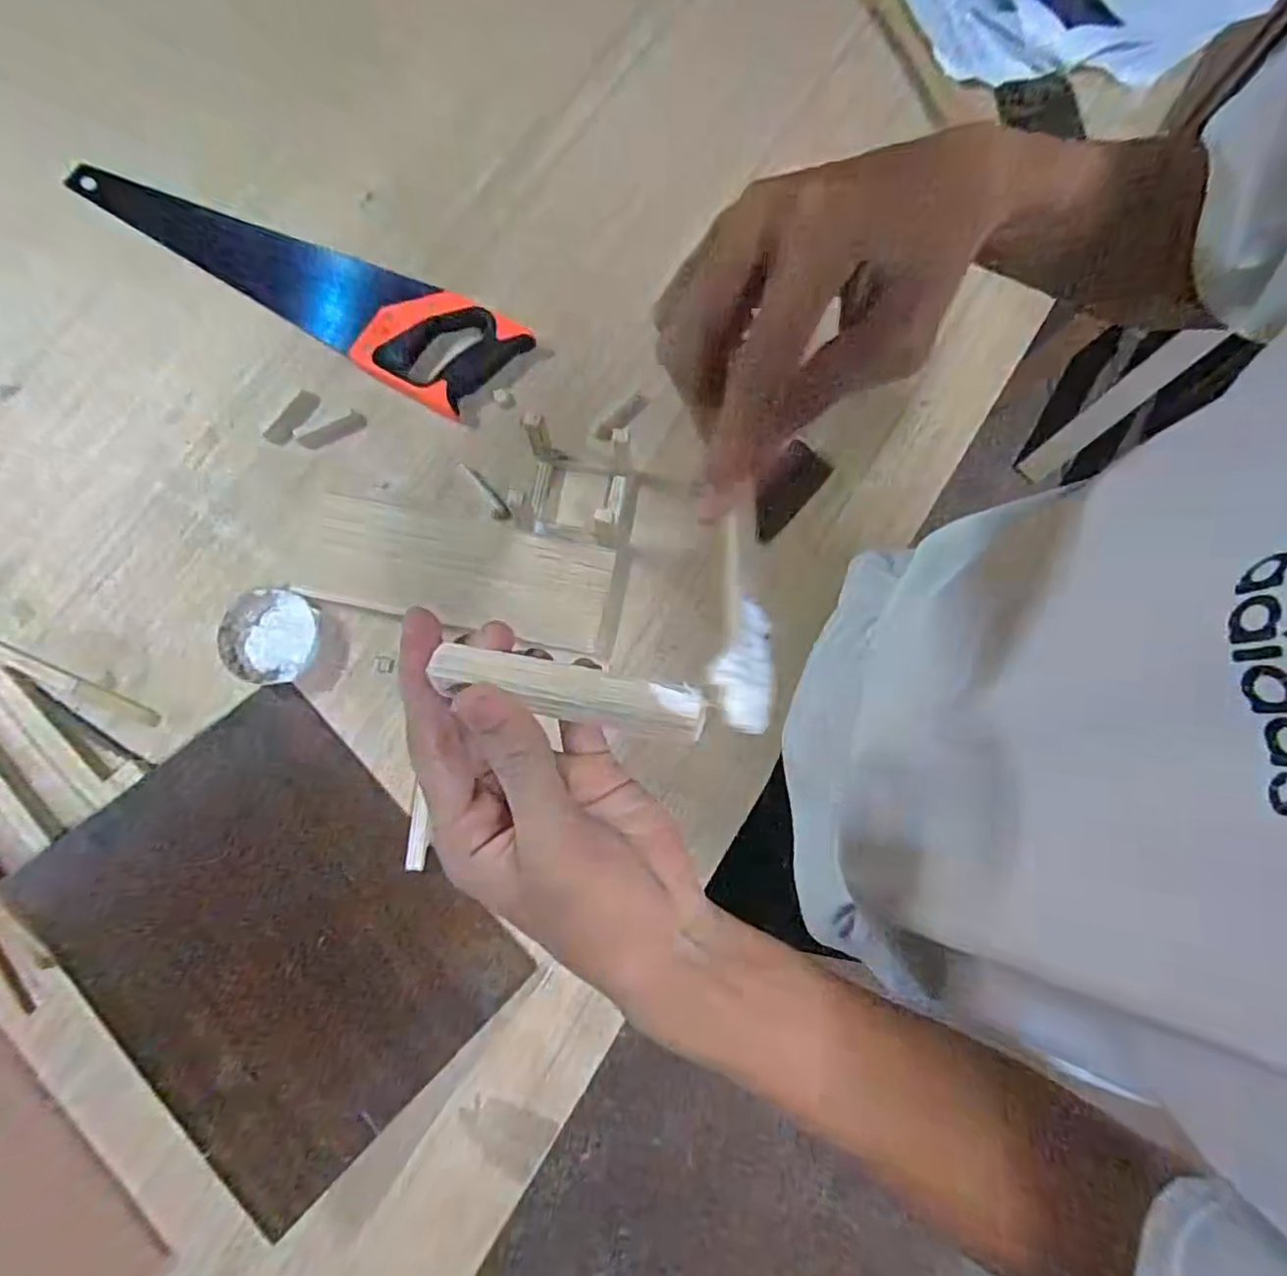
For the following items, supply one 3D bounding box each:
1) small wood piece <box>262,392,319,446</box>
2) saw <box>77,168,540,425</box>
[{"bbox_3d":[-0.344,-0.215,0.621,0.025,0.004,0.062,37,82,7],"label":"small wood piece"},{"bbox_3d":[-0.363,-0.366,0.638,0.503,0.030,0.111,26,80,5],"label":"saw"}]

